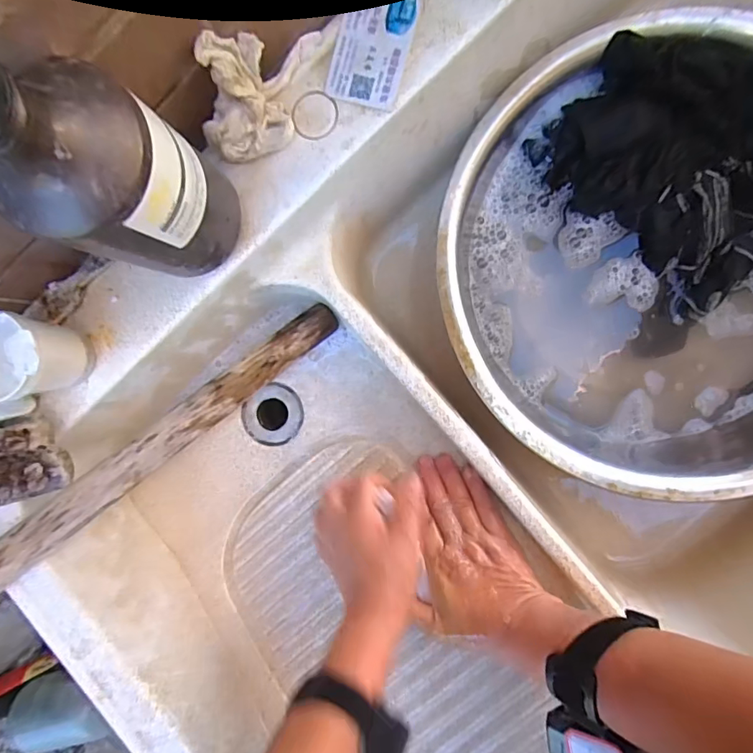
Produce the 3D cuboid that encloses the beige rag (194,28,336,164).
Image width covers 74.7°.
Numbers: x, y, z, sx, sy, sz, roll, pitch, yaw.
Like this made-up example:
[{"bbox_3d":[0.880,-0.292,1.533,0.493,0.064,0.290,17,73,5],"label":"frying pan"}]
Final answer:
[{"bbox_3d":[-0.081,-0.204,0.332,0.051,0.073,0.107,25,97,4],"label":"beige rag"}]

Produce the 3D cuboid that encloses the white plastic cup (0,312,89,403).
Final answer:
[{"bbox_3d":[-0.252,-0.015,0.358,0.055,0.071,0.057,0,95,6],"label":"white plastic cup"}]

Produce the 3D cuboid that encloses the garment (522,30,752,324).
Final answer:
[{"bbox_3d":[0.293,-0.195,0.446,0.247,0.061,0.189,45,98,1],"label":"garment"}]

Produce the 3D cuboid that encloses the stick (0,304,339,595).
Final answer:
[{"bbox_3d":[-0.195,0.063,0.419,0.395,0.031,0.038,-40,89,-15],"label":"stick"}]

